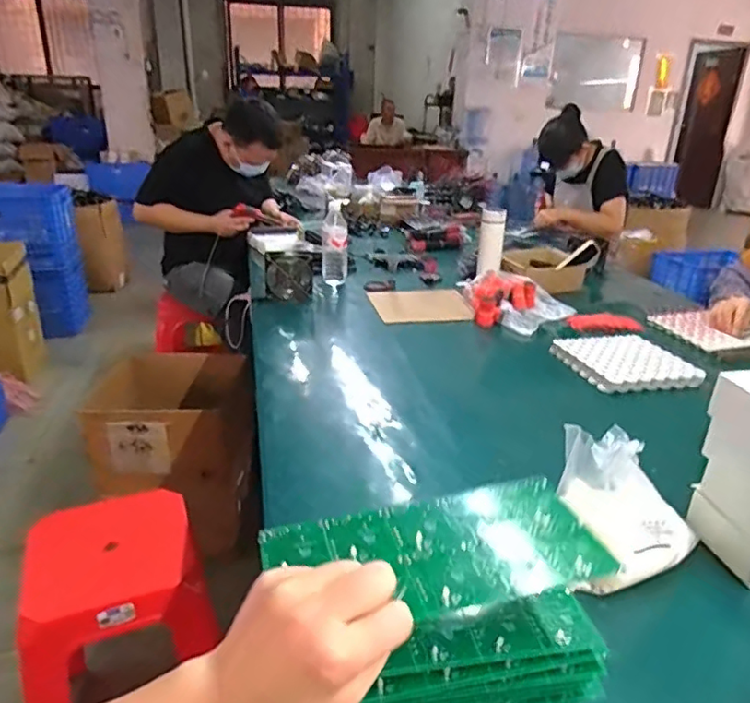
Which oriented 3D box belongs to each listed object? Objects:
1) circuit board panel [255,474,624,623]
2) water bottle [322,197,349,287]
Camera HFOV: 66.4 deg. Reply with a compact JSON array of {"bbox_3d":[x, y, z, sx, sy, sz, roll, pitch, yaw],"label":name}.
[{"bbox_3d":[0.042,0.136,0.392,0.221,0.014,0.107,-4,25,-16],"label":"circuit board panel"},{"bbox_3d":[-0.112,-0.294,1.602,0.071,0.228,0.061,1,23,-3],"label":"water bottle"}]

